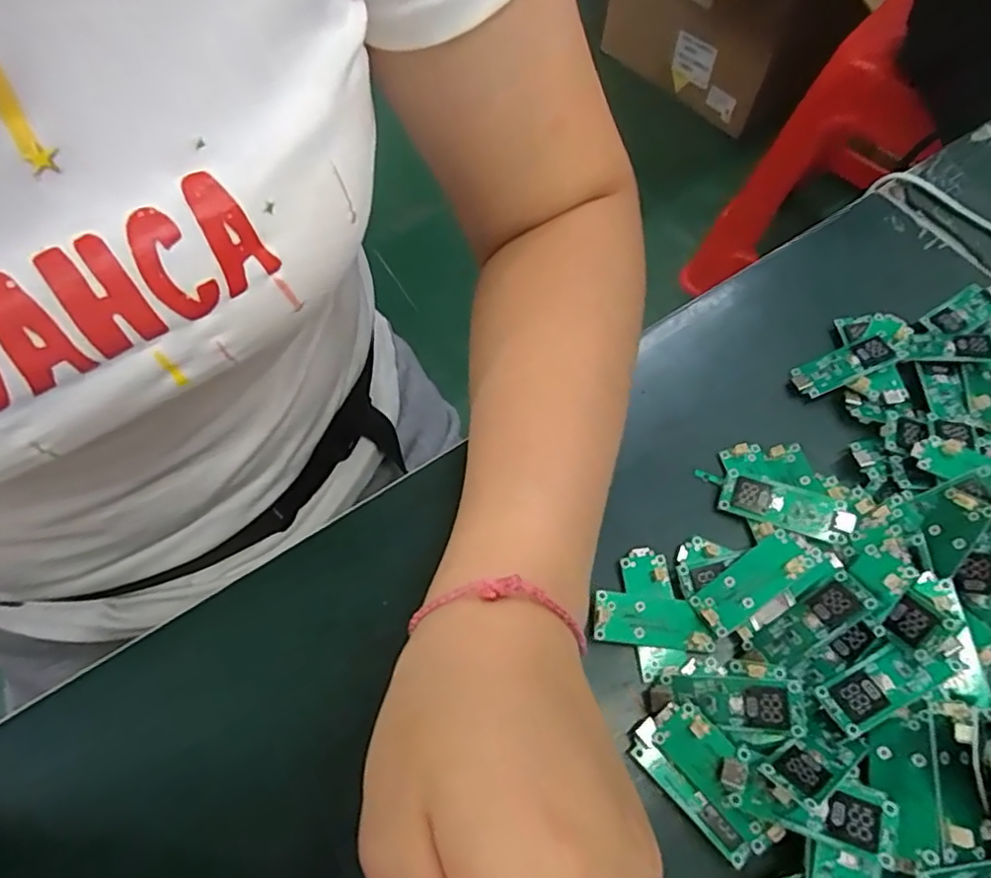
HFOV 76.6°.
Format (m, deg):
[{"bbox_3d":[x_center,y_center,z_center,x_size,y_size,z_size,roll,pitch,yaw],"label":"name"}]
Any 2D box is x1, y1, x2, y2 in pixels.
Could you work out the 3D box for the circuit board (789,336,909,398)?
[{"bbox_3d":[0.166,-0.035,0.297,0.049,0.006,0.017,-21,63,6],"label":"circuit board"}]

